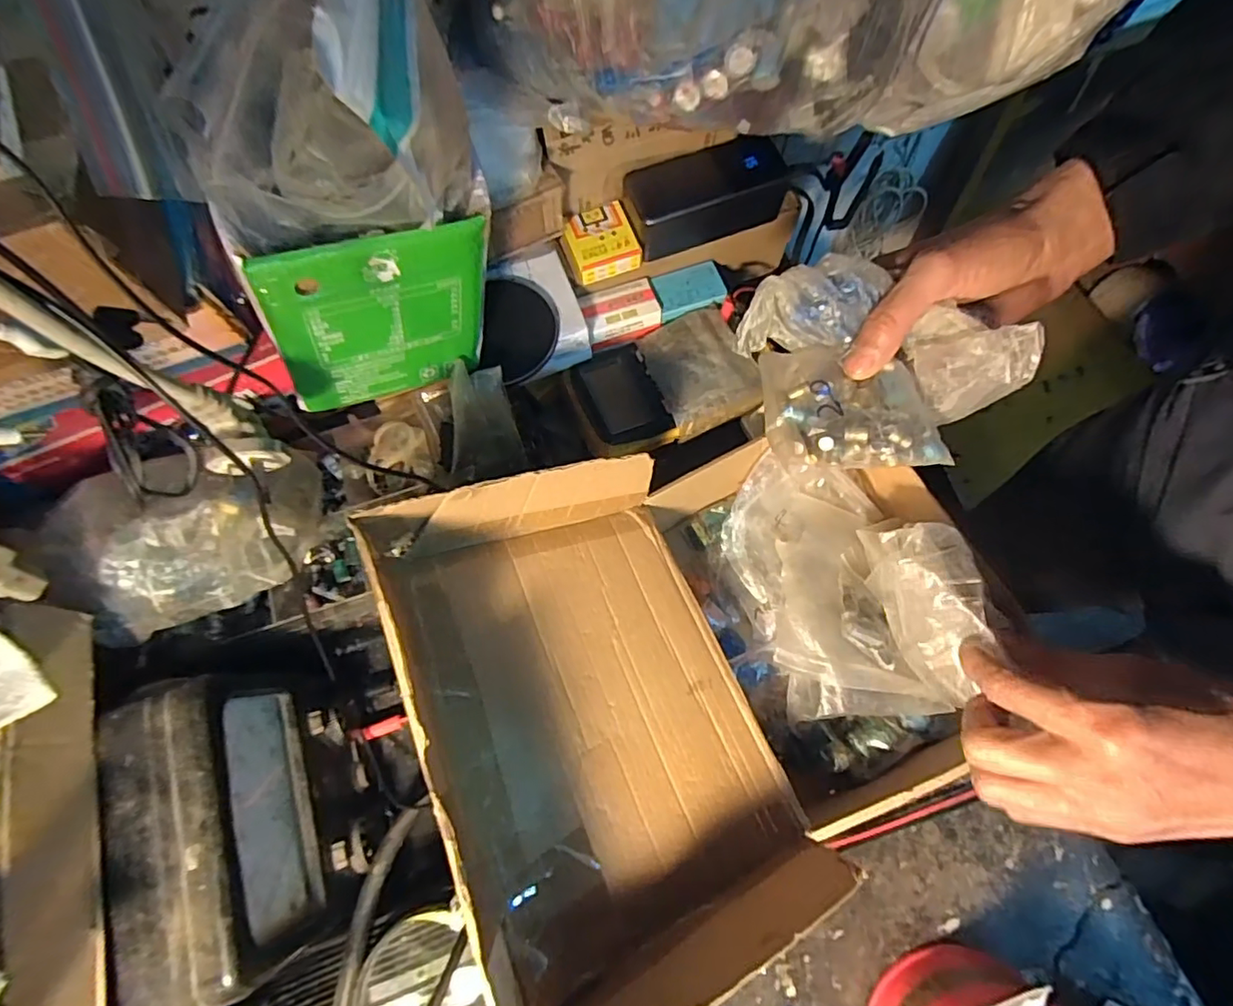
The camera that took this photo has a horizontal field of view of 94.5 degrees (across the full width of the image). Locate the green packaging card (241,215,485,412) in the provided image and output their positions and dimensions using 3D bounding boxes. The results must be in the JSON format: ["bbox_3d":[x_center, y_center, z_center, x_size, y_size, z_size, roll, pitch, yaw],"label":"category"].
[{"bbox_3d":[-0.139,-0.107,0.347,0.120,0.133,0.006,-23,76,-22],"label":"green packaging card"}]

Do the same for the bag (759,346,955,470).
[{"bbox_3d":[0.134,-0.056,0.324,0.093,0.019,0.076,0,72,2],"label":"bag"}]

